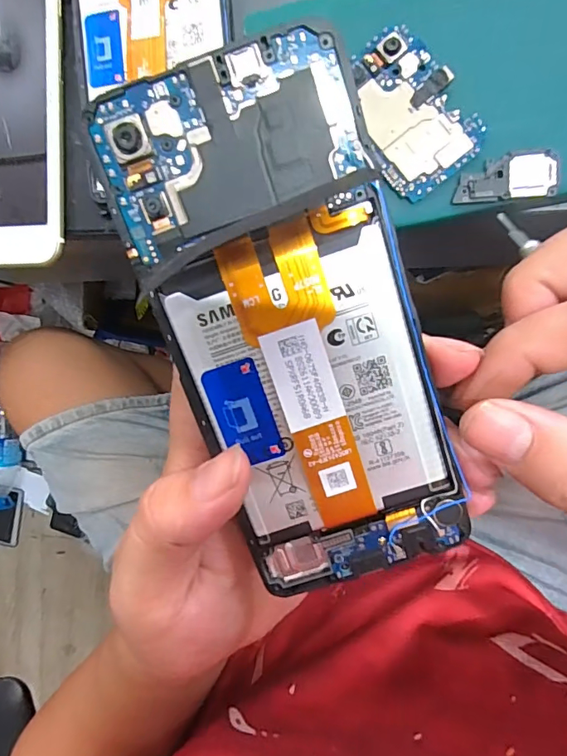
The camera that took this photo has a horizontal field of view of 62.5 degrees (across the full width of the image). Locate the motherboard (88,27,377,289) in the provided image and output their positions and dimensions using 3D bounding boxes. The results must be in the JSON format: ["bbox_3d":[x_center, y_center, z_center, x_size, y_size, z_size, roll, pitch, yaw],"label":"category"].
[{"bbox_3d":[-0.015,-0.062,0.127,0.071,0.008,0.045,-21,104,4],"label":"motherboard"}]

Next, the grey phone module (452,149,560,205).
[{"bbox_3d":[0.092,-0.084,0.193,0.040,0.004,0.018,-2,90,9],"label":"grey phone module"}]

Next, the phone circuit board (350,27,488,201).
[{"bbox_3d":[0.053,-0.113,0.198,0.042,0.004,0.065,-33,86,8],"label":"phone circuit board"}]

